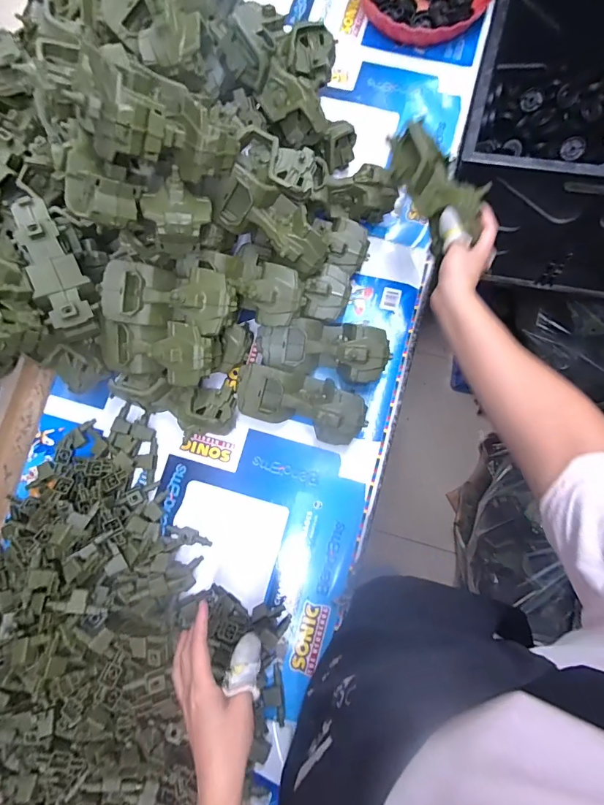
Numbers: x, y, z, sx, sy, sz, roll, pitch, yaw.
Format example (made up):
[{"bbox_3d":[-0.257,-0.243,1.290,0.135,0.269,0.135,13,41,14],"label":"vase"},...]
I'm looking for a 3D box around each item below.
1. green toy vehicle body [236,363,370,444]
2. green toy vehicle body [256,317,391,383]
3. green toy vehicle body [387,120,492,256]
[{"bbox_3d":[-0.001,0.001,0.581,0.177,0.080,0.081,17,79,4],"label":"green toy vehicle body"},{"bbox_3d":[0.029,-0.081,0.591,0.187,0.067,0.088,9,79,2],"label":"green toy vehicle body"},{"bbox_3d":[0.163,-0.274,0.510,0.074,0.048,0.154,-32,84,-6],"label":"green toy vehicle body"}]

